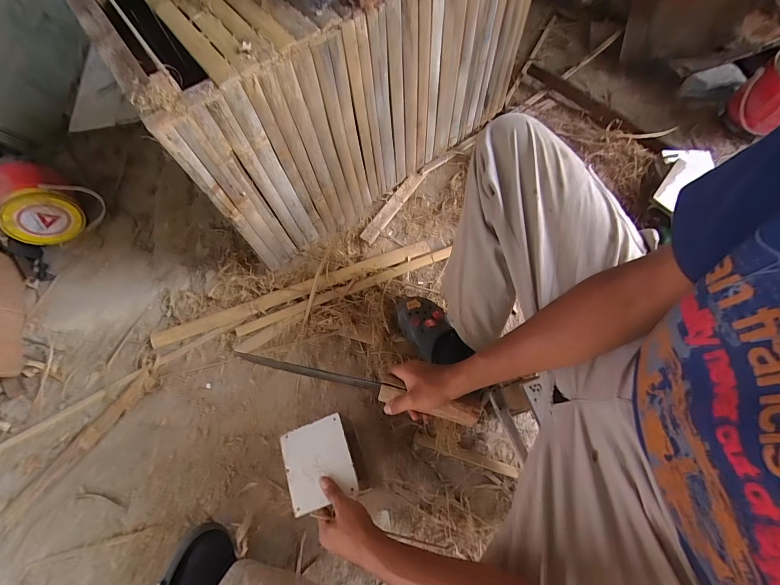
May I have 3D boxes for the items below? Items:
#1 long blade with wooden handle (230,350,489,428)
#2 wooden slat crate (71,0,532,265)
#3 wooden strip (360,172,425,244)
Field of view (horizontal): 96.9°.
[{"bbox_3d":[-0.049,0.141,0.530,0.371,0.037,0.037,12,65,7],"label":"long blade with wooden handle"},{"bbox_3d":[-0.132,-0.504,0.769,0.776,0.417,0.449,-39,68,-15],"label":"wooden slat crate"},{"bbox_3d":[0.009,-0.219,0.869,0.033,0.015,0.240,36,72,0],"label":"wooden strip"}]

